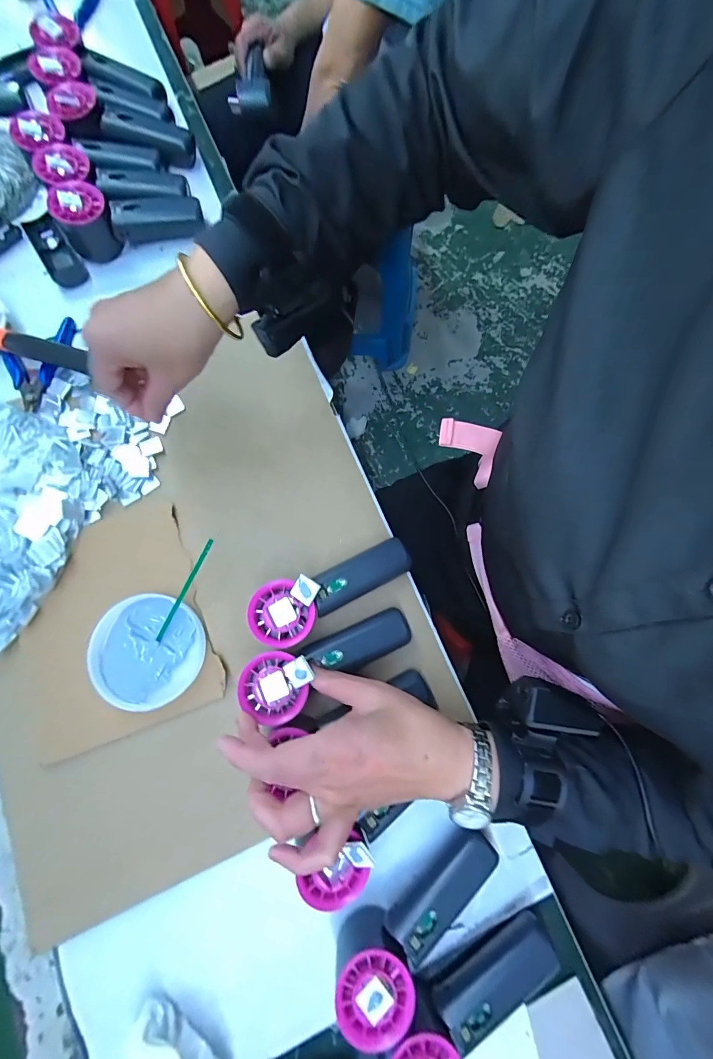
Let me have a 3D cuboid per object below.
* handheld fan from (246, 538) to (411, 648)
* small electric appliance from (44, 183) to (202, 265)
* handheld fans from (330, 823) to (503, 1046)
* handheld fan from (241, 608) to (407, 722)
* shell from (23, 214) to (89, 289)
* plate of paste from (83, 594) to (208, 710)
[{"bbox_3d":[-0.020,0.057,0.362,0.150,0.064,0.053,-24,79,-4],"label":"handheld fan"},{"bbox_3d":[-0.262,-0.366,0.452,0.154,0.059,0.059,-18,79,-3],"label":"small electric appliance"},{"bbox_3d":[0.049,0.316,0.317,0.157,0.054,0.055,-35,80,-21],"label":"handheld fans"},{"bbox_3d":[-0.024,0.114,0.335,0.154,0.030,0.051,-20,78,-17],"label":"handheld fan"},{"bbox_3d":[-0.365,-0.338,0.467,0.036,0.014,0.111,-35,80,-6],"label":"shell"},{"bbox_3d":[-0.197,0.114,0.367,0.103,0.022,0.096,0,78,0],"label":"plate of paste"}]

